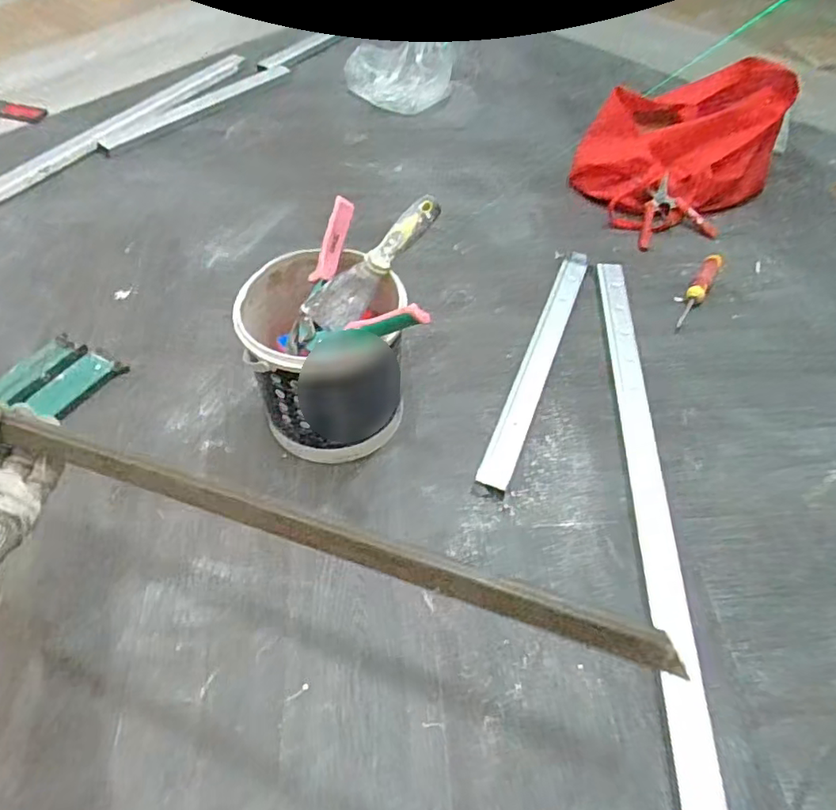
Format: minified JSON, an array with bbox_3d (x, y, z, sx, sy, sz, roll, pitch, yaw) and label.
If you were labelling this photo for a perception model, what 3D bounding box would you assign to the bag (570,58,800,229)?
[{"bbox_3d":[0.485,-0.472,1.077,0.356,0.183,0.205,-17,56,-15],"label":"bag"}]

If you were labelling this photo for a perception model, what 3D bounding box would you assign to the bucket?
[{"bbox_3d":[-0.108,-0.055,0.712,0.196,0.199,0.181,2,54,-2],"label":"bucket"}]

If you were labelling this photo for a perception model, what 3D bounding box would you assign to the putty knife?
[{"bbox_3d":[-0.044,-0.159,0.661,0.190,0.019,0.058,-47,66,-1],"label":"putty knife"}]

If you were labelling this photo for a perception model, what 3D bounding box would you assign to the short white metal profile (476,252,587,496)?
[{"bbox_3d":[0.172,-0.069,0.835,0.043,0.020,0.457,20,55,11],"label":"short white metal profile"}]

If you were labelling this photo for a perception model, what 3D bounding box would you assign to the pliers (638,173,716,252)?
[{"bbox_3d":[0.439,-0.336,1.034,0.128,0.027,0.125,-10,66,2],"label":"pliers"}]

